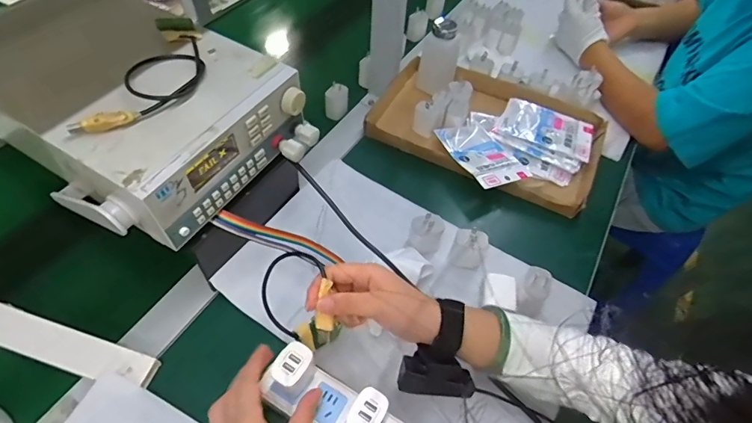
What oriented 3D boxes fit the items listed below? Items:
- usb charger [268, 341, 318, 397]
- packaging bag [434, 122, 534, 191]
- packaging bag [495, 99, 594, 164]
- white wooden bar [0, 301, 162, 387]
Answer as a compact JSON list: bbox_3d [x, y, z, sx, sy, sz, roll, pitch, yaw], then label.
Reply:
[{"bbox_3d":[-0.082,0.159,0.422,0.032,0.045,0.040,35,59,20],"label":"usb charger"},{"bbox_3d":[0.172,-0.093,0.664,0.107,0.013,0.139,-17,53,-25],"label":"packaging bag"},{"bbox_3d":[0.287,-0.141,0.706,0.148,0.013,0.094,25,56,13],"label":"packaging bag"},{"bbox_3d":[-0.516,0.098,0.481,0.578,0.012,0.043,16,57,6],"label":"white wooden bar"}]

